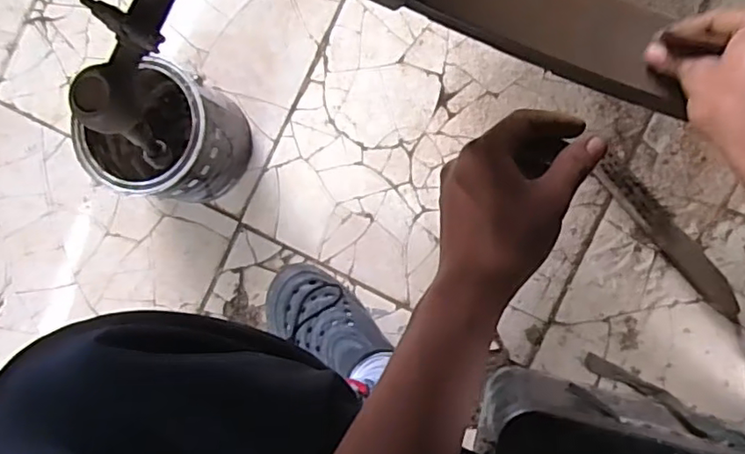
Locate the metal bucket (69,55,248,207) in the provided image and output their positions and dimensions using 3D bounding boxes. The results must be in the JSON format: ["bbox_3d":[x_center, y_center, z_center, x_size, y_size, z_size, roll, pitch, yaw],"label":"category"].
[{"bbox_3d":[-0.242,-0.107,0.714,0.148,0.162,0.139,0,89,8],"label":"metal bucket"}]

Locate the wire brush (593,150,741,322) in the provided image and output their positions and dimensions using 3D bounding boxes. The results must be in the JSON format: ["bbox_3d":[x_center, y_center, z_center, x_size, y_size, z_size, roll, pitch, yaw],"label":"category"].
[{"bbox_3d":[0.344,0.011,0.689,0.034,0.023,0.222,-40,84,6],"label":"wire brush"}]

